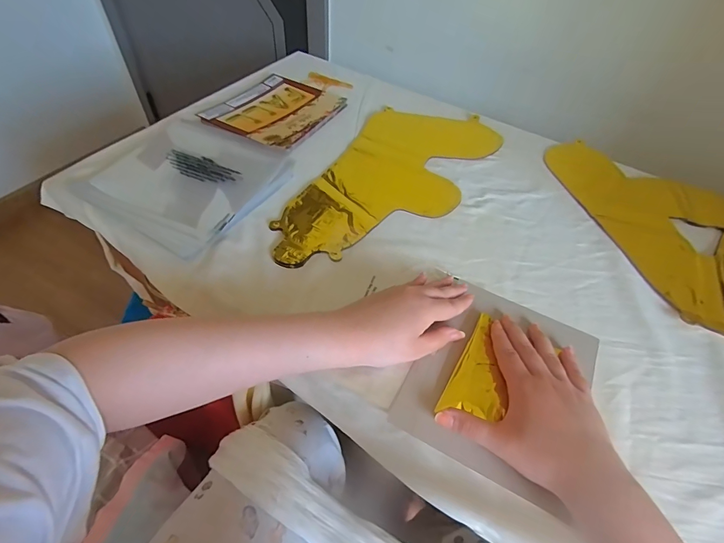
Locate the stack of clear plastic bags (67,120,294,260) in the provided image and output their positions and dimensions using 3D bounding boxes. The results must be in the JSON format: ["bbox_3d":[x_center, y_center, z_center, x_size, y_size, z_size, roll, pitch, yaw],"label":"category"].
[{"bbox_3d":[-0.235,-0.133,0.532,0.220,0.017,0.217,28,55,17],"label":"stack of clear plastic bags"}]

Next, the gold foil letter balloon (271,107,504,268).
[{"bbox_3d":[0.049,-0.131,0.560,0.217,0.009,0.406,23,54,13],"label":"gold foil letter balloon"}]

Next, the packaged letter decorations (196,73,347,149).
[{"bbox_3d":[-0.146,-0.278,0.653,0.175,0.015,0.196,26,55,16],"label":"packaged letter decorations"}]

